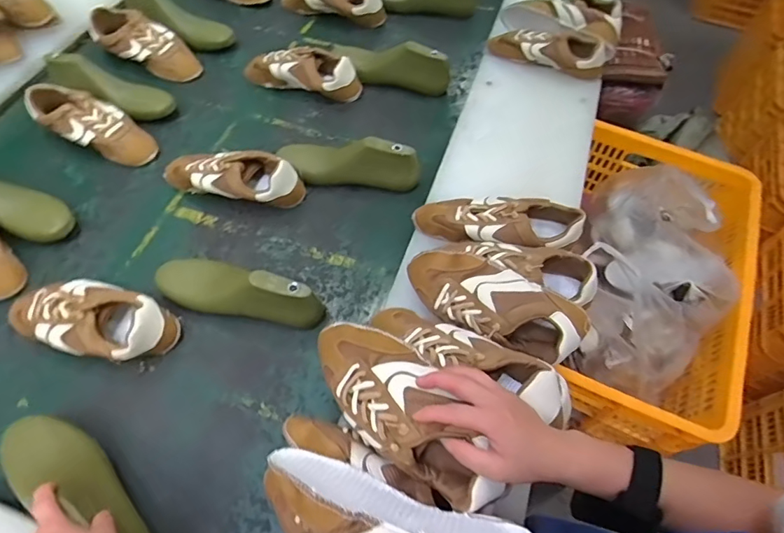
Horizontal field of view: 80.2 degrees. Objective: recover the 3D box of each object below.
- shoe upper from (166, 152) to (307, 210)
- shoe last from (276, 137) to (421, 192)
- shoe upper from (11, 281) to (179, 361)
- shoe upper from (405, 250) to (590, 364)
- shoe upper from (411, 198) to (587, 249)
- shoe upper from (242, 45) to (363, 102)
[{"bbox_3d":[-0.275,-0.156,0.801,0.251,0.075,0.090,12,62,5],"label":"shoe upper"},{"bbox_3d":[-0.077,-0.186,0.808,0.252,0.101,0.069,6,59,15],"label":"shoe last"},{"bbox_3d":[-0.425,0.071,0.657,0.228,0.076,0.104,19,62,8],"label":"shoe upper"},{"bbox_3d":[0.132,0.050,0.625,0.243,0.077,0.094,31,65,14],"label":"shoe upper"},{"bbox_3d":[0.156,-0.066,0.704,0.242,0.078,0.089,9,61,3],"label":"shoe upper"},{"bbox_3d":[-0.187,-0.407,0.956,0.255,0.075,0.098,18,62,7],"label":"shoe upper"}]

